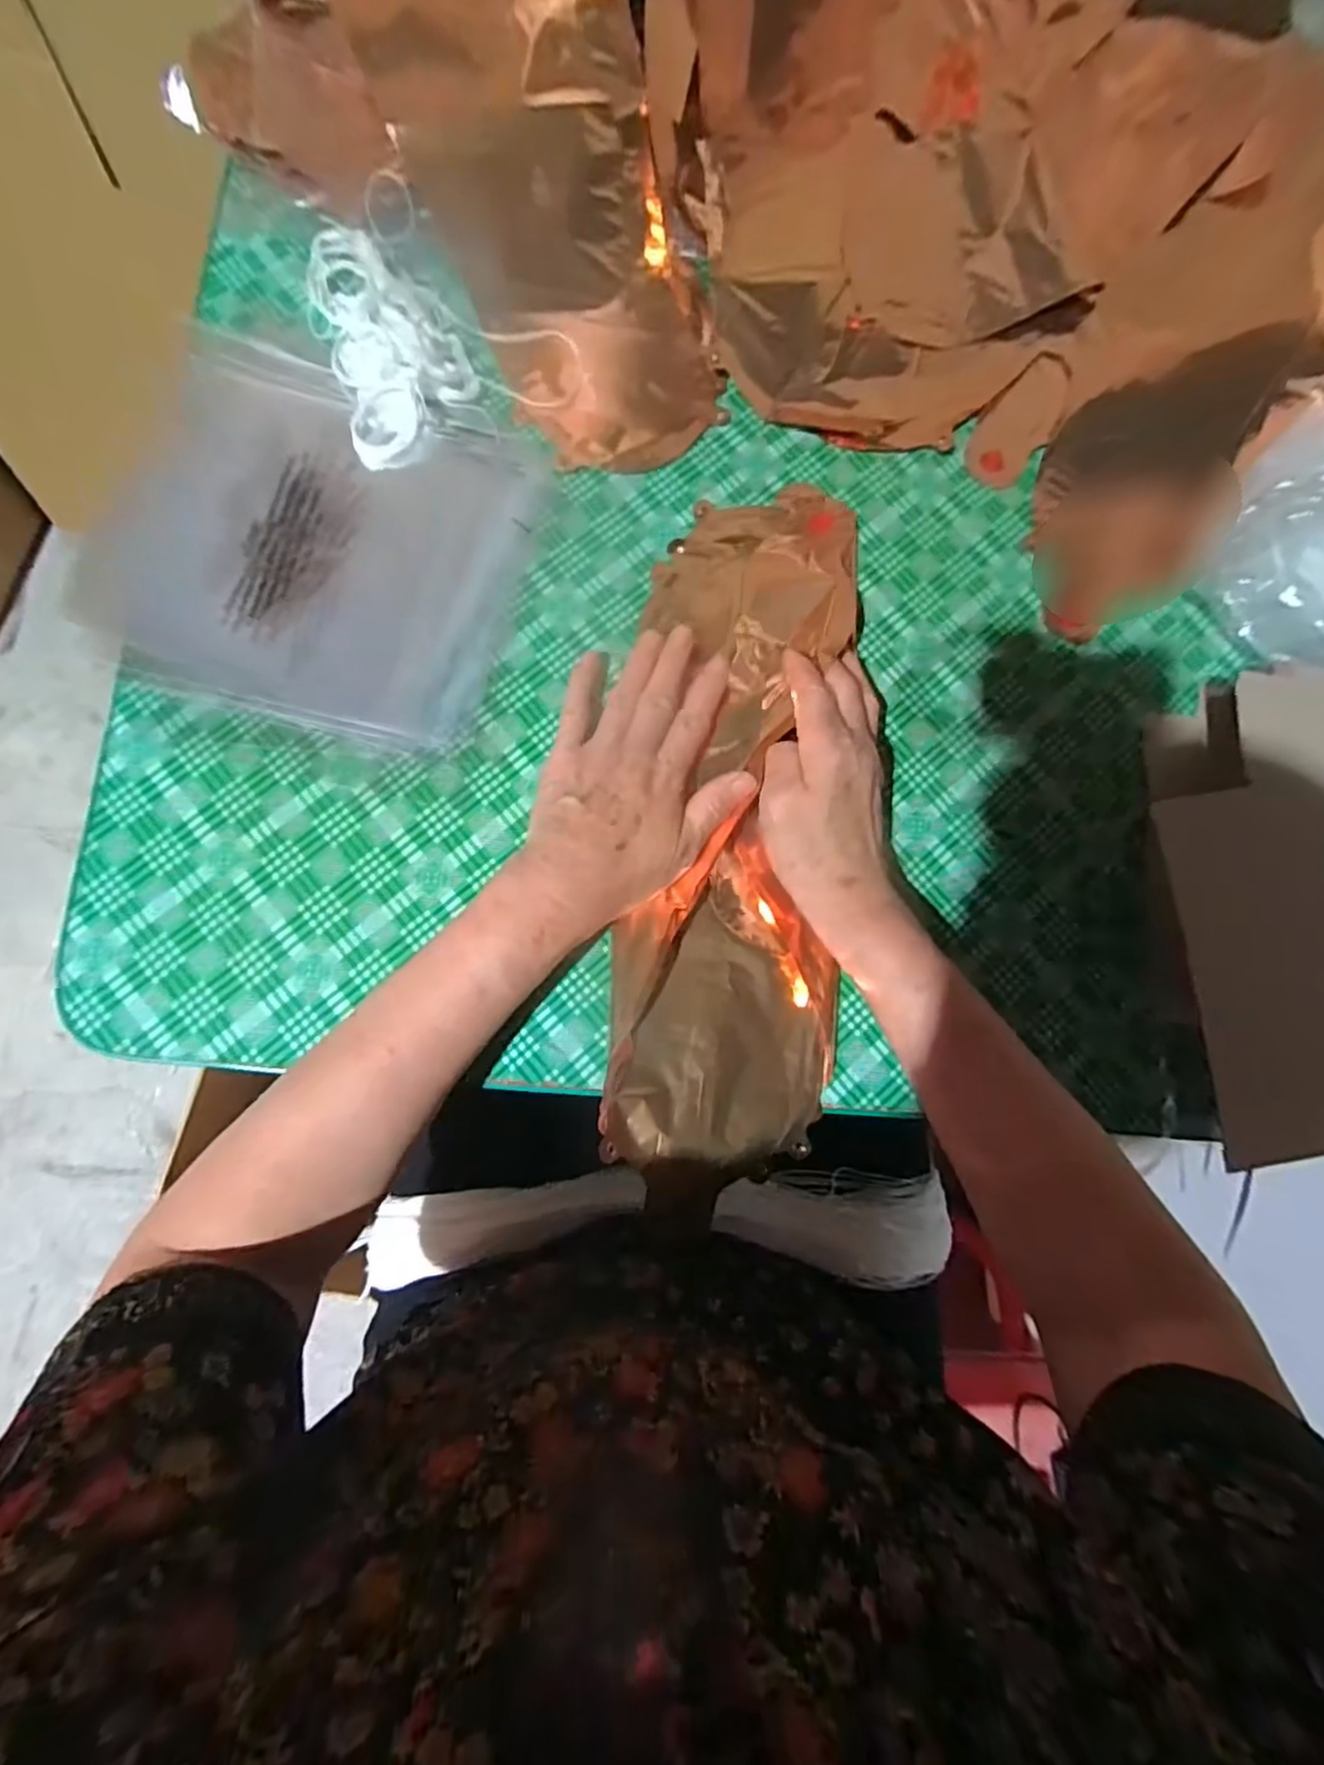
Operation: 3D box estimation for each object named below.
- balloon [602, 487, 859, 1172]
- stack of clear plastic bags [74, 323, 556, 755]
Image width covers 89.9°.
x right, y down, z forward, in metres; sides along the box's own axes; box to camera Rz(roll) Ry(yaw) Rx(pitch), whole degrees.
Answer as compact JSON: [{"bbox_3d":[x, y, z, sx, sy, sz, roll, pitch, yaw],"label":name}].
[{"bbox_3d":[0.047,-0.042,0.387,0.123,0.031,0.394,6,82,-3],"label":"balloon"},{"bbox_3d":[-0.204,-0.204,0.398,0.229,0.012,0.211,18,81,-1],"label":"stack of clear plastic bags"}]

